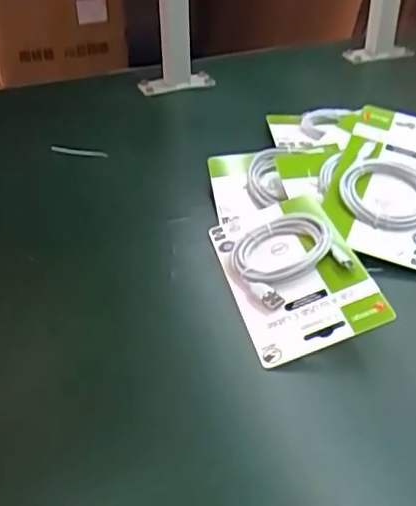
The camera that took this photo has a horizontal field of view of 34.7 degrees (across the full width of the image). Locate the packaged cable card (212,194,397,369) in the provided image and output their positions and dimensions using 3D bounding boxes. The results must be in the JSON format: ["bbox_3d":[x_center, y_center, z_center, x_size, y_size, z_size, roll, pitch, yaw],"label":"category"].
[{"bbox_3d":[0.065,0.011,0.533,0.100,0.019,0.174,-24,44,3],"label":"packaged cable card"}]

